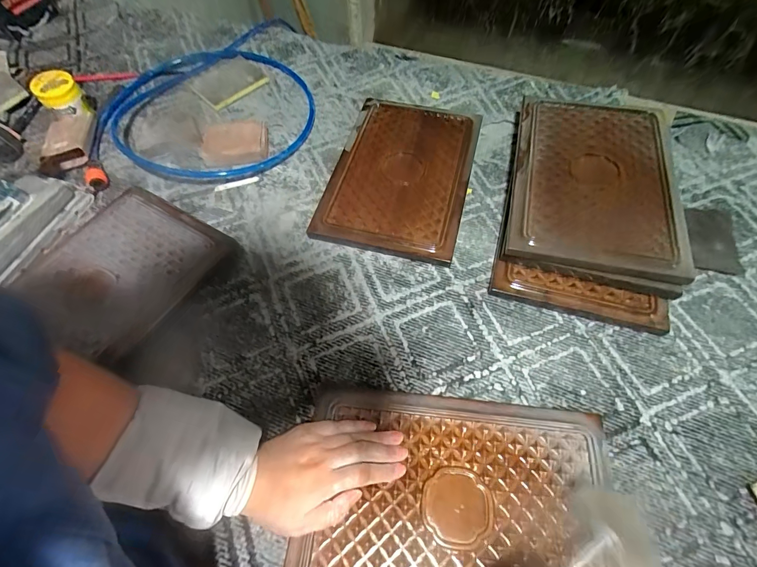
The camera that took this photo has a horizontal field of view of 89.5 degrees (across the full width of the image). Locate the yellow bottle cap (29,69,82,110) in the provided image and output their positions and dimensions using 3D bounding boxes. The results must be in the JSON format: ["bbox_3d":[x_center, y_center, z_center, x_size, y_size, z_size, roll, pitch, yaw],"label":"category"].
[{"bbox_3d":[-0.550,-0.330,0.653,0.066,0.035,0.060,-1,61,2],"label":"yellow bottle cap"}]

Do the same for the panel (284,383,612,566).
[{"bbox_3d":[0.076,0.218,0.377,0.305,0.019,0.209,5,61,5],"label":"panel"}]

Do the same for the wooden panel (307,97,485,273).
[{"bbox_3d":[0.036,-0.179,0.605,0.210,0.020,0.312,13,62,9],"label":"wooden panel"}]

